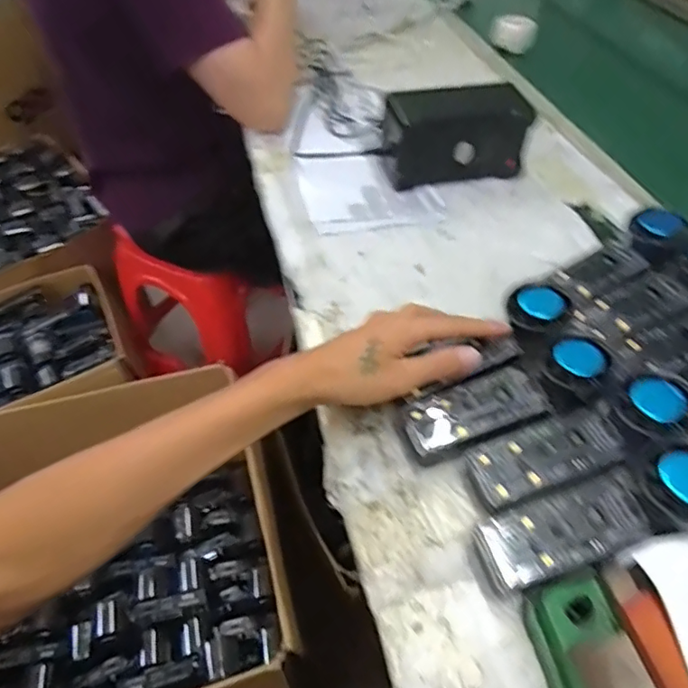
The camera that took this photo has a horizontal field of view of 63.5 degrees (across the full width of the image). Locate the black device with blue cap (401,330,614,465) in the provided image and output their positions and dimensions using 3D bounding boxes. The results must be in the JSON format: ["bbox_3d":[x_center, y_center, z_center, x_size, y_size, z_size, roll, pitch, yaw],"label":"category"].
[{"bbox_3d":[0.120,0.039,0.412,0.156,0.023,0.049,-23,52,-2],"label":"black device with blue cap"}]

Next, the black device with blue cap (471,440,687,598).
[{"bbox_3d":[0.160,0.107,0.351,0.156,0.025,0.050,-22,52,-1],"label":"black device with blue cap"}]

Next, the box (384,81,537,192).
[{"bbox_3d":[0.124,-0.235,0.624,0.158,0.092,0.063,-8,49,-5],"label":"box"}]

